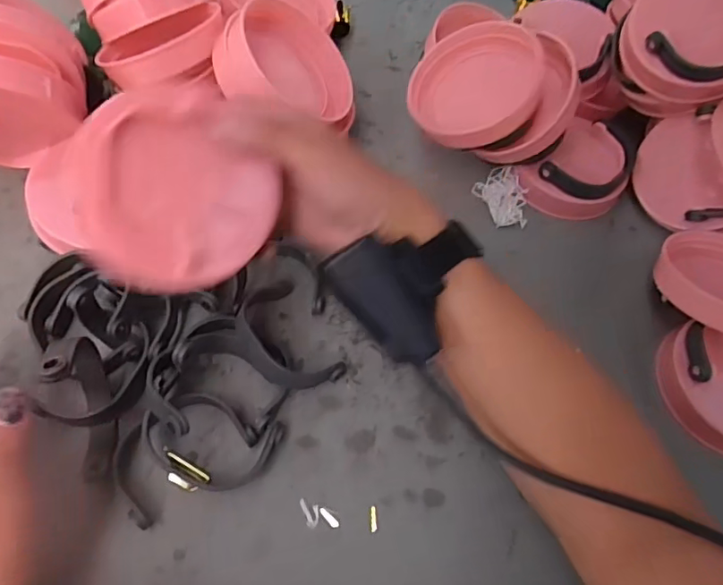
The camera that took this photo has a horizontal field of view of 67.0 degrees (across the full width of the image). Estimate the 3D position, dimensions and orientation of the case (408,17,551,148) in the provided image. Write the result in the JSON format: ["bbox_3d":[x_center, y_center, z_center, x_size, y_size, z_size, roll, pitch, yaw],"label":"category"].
[{"bbox_3d":[0.085,-0.154,0.403,0.099,0.024,0.091,24,93,39],"label":"case"}]

